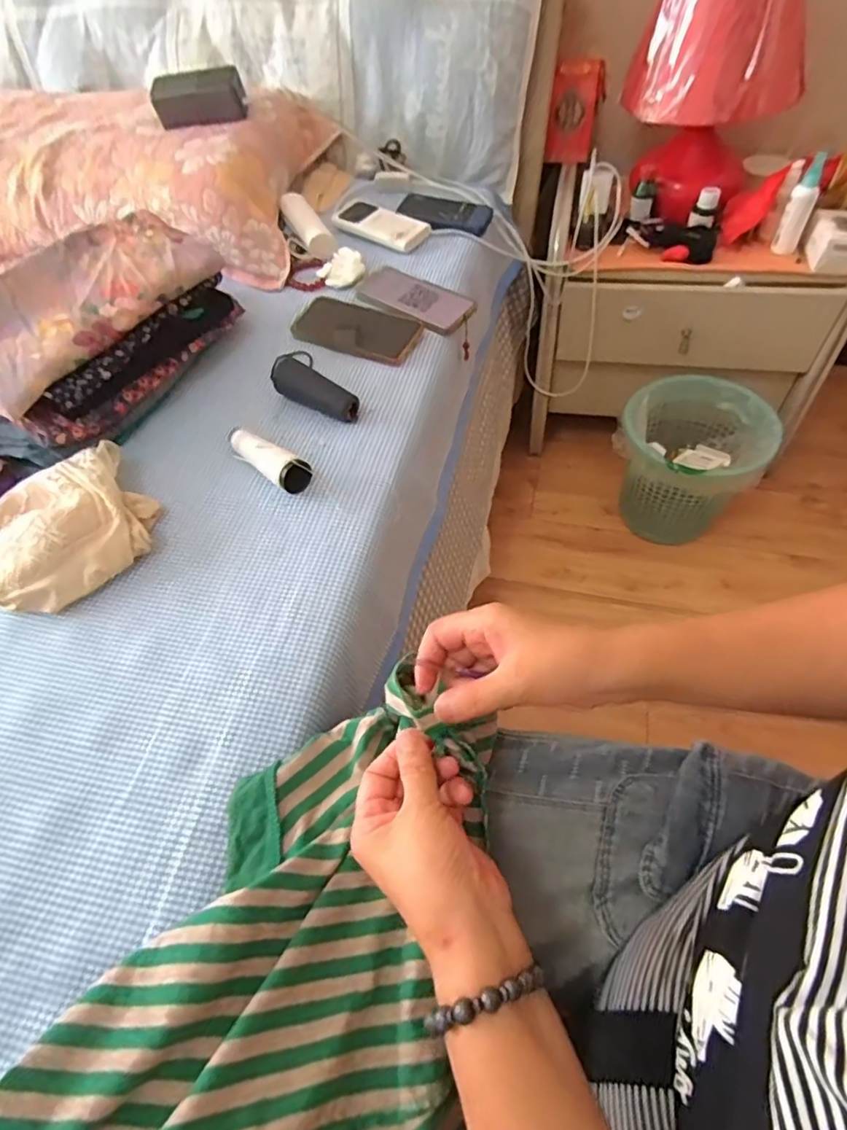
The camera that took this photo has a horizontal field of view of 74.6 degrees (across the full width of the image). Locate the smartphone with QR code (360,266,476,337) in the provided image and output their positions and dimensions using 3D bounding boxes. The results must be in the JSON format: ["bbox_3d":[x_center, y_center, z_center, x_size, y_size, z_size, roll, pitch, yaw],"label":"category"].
[{"bbox_3d":[-0.013,-0.358,0.746,0.159,0.012,0.084,31,66,18],"label":"smartphone with QR code"}]

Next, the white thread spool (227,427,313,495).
[{"bbox_3d":[-0.167,-0.112,0.586,0.114,0.038,0.032,33,64,23],"label":"white thread spool"}]

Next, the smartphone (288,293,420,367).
[{"bbox_3d":[-0.085,-0.306,0.713,0.164,0.015,0.088,20,60,17],"label":"smartphone"}]

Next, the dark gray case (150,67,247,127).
[{"bbox_3d":[-0.326,-0.678,0.805,0.129,0.047,0.054,-11,56,-3],"label":"dark gray case"}]

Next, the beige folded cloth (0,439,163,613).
[{"bbox_3d":[-0.340,-0.035,0.527,0.156,0.046,0.142,-38,61,-19],"label":"beige folded cloth"}]

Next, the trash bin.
[{"bbox_3d":[0.482,-0.184,1.055,0.243,0.246,0.252,19,59,16],"label":"trash bin"}]

